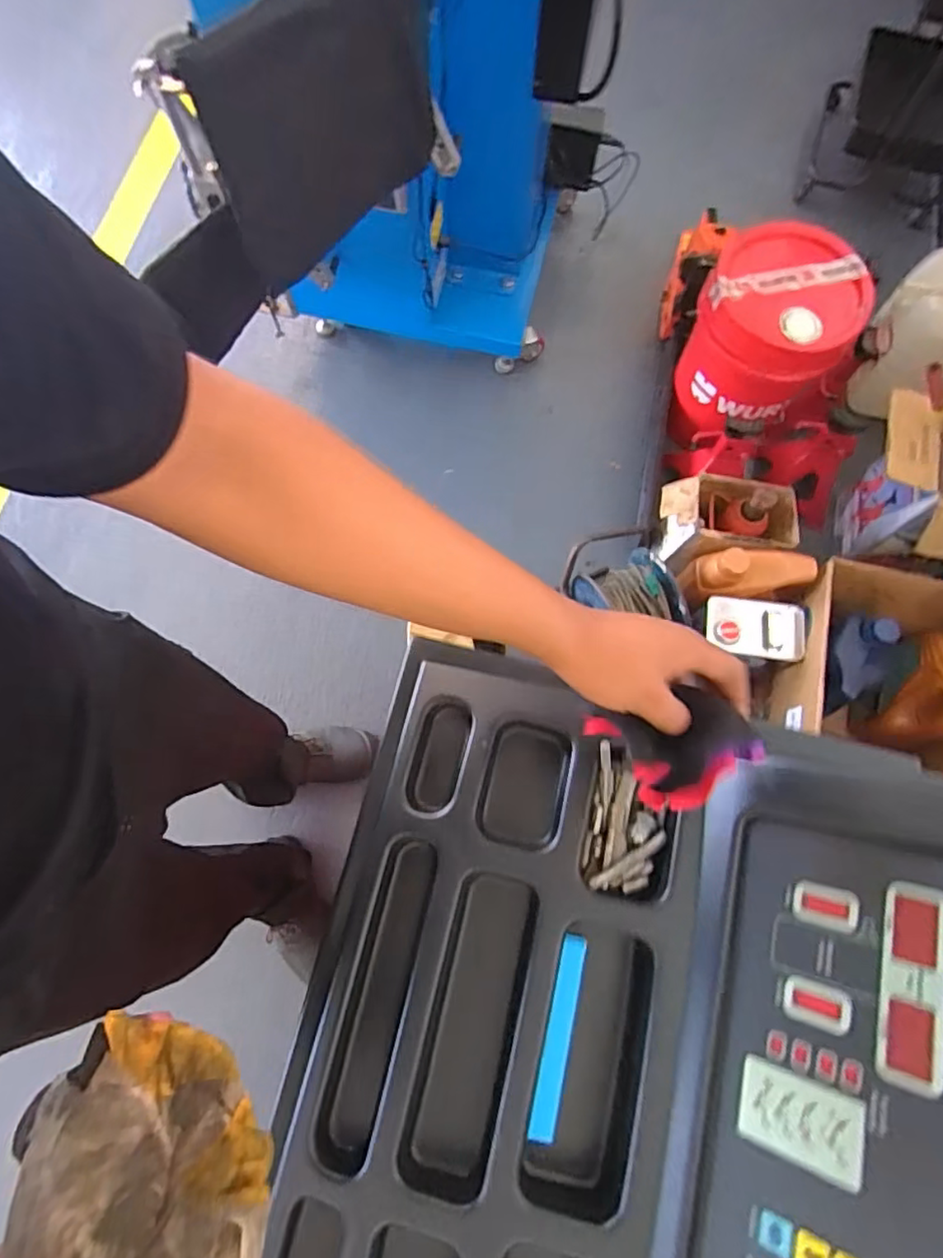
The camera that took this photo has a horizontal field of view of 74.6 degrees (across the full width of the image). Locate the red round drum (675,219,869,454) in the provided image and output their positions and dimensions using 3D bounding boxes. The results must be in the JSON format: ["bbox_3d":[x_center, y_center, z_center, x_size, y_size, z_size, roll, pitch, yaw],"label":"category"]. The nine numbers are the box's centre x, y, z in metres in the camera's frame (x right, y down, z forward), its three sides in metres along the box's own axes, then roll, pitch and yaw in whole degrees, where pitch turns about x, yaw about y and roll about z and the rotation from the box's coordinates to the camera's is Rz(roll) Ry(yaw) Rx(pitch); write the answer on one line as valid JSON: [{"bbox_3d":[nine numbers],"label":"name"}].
[{"bbox_3d":[0.596,-0.597,1.304,0.291,0.331,0.296,14,74,3],"label":"red round drum"}]

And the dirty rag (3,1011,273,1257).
[{"bbox_3d":[-0.166,0.288,0.312,0.117,0.045,0.157,-25,49,-28],"label":"dirty rag"}]

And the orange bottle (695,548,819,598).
[{"bbox_3d":[0.535,-0.109,1.163,0.202,0.081,0.084,-2,74,11],"label":"orange bottle"}]

